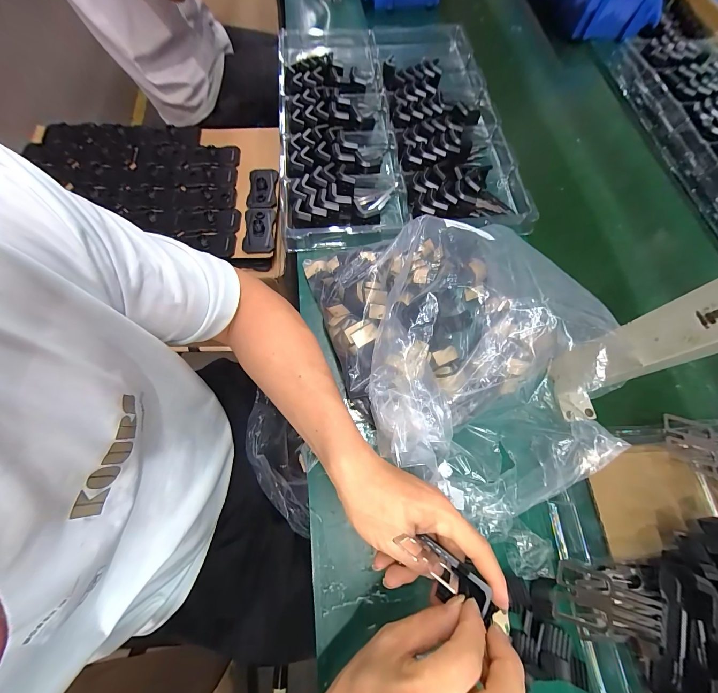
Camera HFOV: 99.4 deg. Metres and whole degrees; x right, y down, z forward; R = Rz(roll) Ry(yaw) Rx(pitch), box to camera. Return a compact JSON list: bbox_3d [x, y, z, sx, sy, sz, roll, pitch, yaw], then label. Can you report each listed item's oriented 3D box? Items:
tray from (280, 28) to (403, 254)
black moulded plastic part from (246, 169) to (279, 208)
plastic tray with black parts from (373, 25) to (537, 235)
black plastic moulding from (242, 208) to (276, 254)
[{"bbox_3d":[-0.032,-0.330,0.491,0.176,0.054,0.405,-4,69,-4],"label":"tray"},{"bbox_3d":[-0.202,-0.333,0.637,0.057,0.024,0.112,-2,69,-4],"label":"black moulded plastic part"},{"bbox_3d":[0.153,-0.354,0.510,0.199,0.061,0.398,-6,70,-5],"label":"plastic tray with black parts"},{"bbox_3d":[-0.194,-0.228,0.597,0.059,0.020,0.108,-1,69,-3],"label":"black plastic moulding"}]

